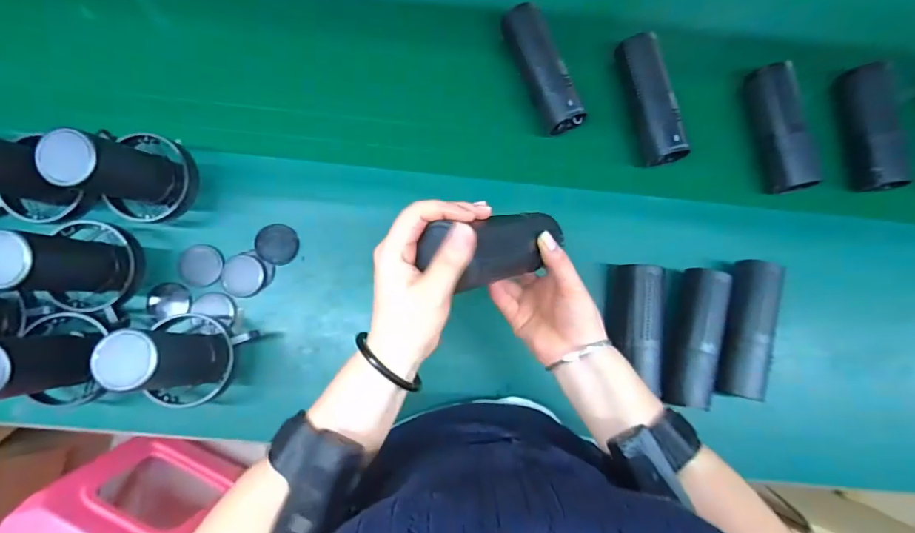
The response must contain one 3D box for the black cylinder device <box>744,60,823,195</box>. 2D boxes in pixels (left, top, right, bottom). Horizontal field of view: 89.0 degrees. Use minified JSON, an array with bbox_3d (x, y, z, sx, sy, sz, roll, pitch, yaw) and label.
[{"bbox_3d":[0.422,-0.179,0.605,0.055,0.053,0.164,-9,83,-4],"label":"black cylinder device"}]

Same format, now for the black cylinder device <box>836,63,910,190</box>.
[{"bbox_3d":[0.563,-0.186,0.630,0.056,0.048,0.165,-2,83,-3],"label":"black cylinder device"}]

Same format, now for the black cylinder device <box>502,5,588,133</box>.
[{"bbox_3d":[0.107,-0.251,0.593,0.046,0.043,0.164,-24,84,-6],"label":"black cylinder device"}]

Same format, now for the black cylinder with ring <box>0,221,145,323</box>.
[{"bbox_3d":[-0.402,-0.006,0.468,0.095,0.151,0.097,20,82,0],"label":"black cylinder with ring"}]

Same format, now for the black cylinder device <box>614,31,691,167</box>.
[{"bbox_3d":[0.249,-0.215,0.596,0.038,0.045,0.168,-12,83,-5],"label":"black cylinder device"}]

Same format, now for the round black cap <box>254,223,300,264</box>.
[{"bbox_3d":[-0.222,-0.027,0.574,0.048,0.009,0.049,0,82,-3],"label":"round black cap"}]

